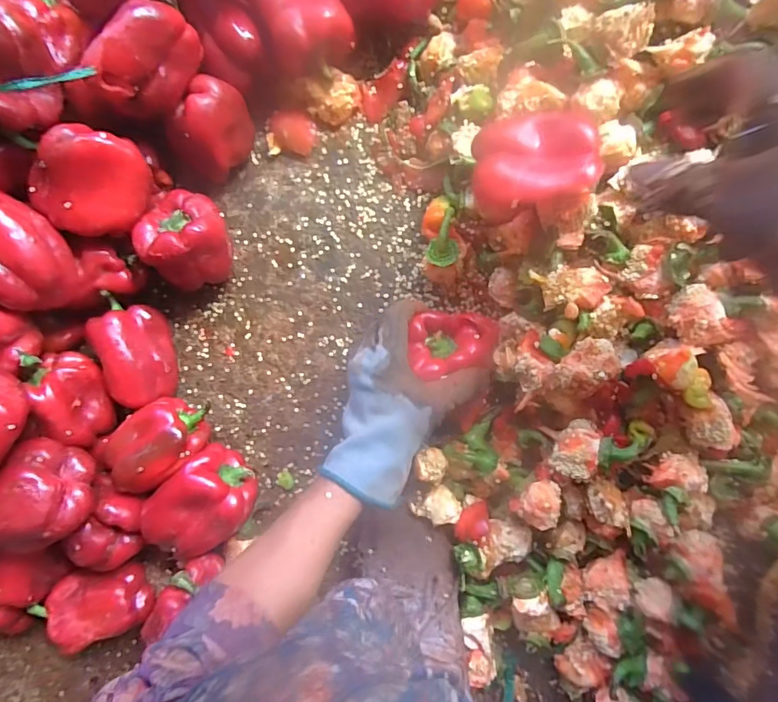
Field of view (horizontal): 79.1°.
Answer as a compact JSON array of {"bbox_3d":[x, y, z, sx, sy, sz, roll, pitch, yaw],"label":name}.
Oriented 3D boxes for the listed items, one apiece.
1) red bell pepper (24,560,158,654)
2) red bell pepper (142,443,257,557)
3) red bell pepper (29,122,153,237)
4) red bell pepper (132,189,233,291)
[{"bbox_3d":[-0.268,0.232,0.431,0.067,0.062,0.070,-32,86,9],"label":"red bell pepper"},{"bbox_3d":[-0.163,0.137,0.433,0.071,0.086,0.076,0,92,10],"label":"red bell pepper"},{"bbox_3d":[-0.232,-0.130,0.370,0.059,0.067,0.078,18,95,9],"label":"red bell pepper"},{"bbox_3d":[-0.171,-0.097,0.422,0.068,0.079,0.083,6,93,10],"label":"red bell pepper"}]

